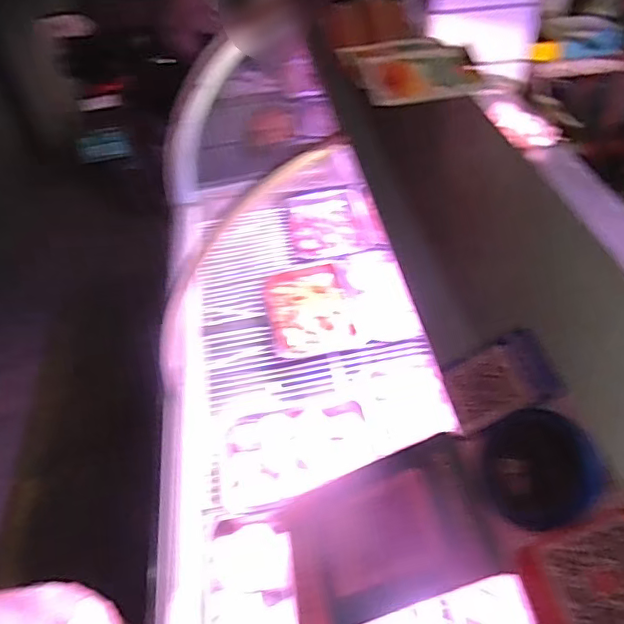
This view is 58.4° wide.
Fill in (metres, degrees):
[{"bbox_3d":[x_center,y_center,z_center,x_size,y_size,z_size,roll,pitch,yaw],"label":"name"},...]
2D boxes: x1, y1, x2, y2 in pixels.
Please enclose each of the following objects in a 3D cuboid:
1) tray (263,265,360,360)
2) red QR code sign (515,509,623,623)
[{"bbox_3d":[-0.012,-0.013,1.363,0.189,0.032,0.274,-10,45,-6],"label":"tray"},{"bbox_3d":[0.169,0.160,0.330,0.077,0.008,0.066,-31,41,18],"label":"red QR code sign"}]

